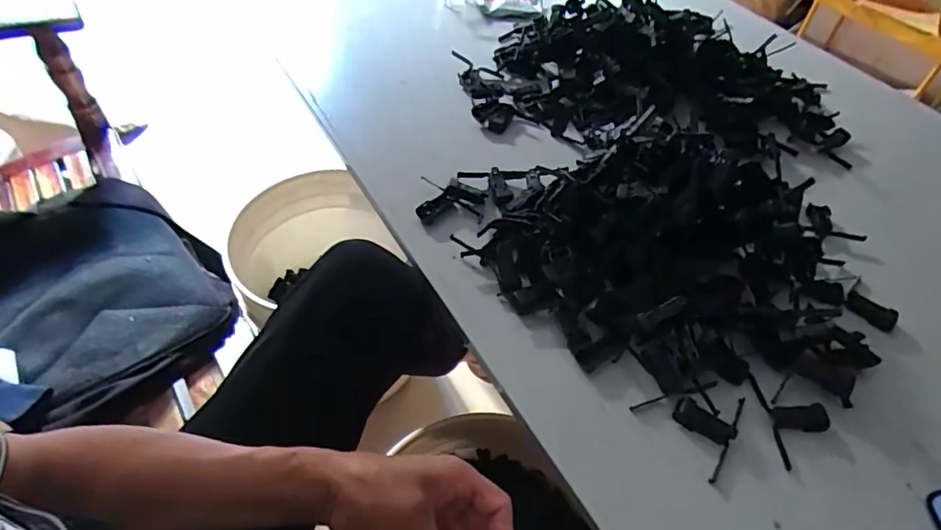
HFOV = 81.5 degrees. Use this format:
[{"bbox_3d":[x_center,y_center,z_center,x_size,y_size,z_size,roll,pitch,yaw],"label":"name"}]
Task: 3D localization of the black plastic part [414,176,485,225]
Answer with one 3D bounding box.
[{"bbox_3d":[-0.021,-0.070,0.600,0.070,0.020,0.058,3,49,-2],"label":"black plastic part"}]

